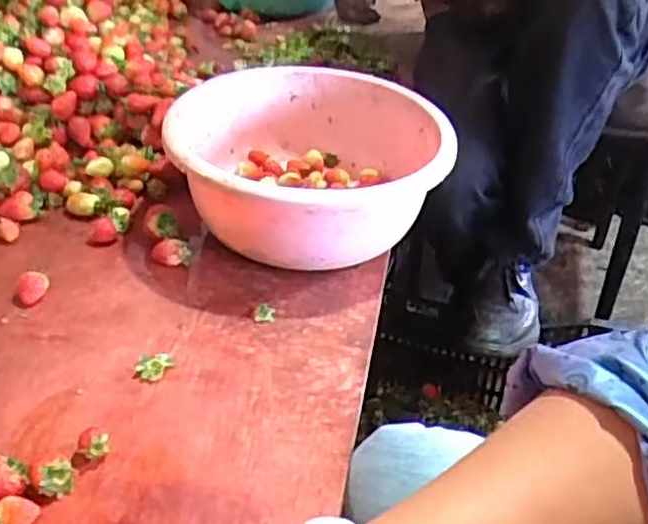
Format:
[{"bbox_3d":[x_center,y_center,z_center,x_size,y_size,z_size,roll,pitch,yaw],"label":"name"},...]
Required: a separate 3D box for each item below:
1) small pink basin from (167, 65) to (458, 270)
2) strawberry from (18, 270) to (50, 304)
[{"bbox_3d":[-0.013,-0.085,0.701,0.250,0.129,0.244,3,35,-2],"label":"small pink basin"},{"bbox_3d":[-0.246,0.020,0.612,0.025,0.022,0.027,-10,37,-19],"label":"strawberry"}]

